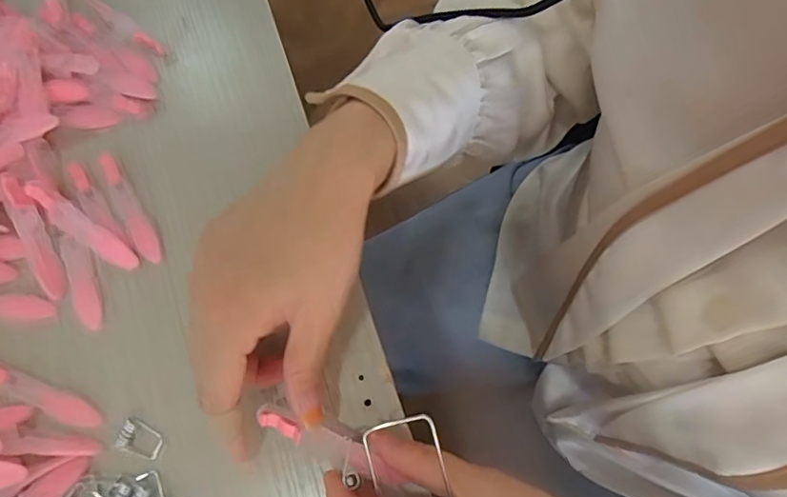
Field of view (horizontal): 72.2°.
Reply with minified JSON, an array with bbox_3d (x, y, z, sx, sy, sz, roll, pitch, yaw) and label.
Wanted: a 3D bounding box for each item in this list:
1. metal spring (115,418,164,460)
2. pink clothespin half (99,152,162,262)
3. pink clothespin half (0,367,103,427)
[{"bbox_3d":[-0.131,0.098,0.279,0.022,0.004,0.016,19,73,9],"label":"metal spring"},{"bbox_3d":[-0.156,-0.026,0.319,0.013,0.007,0.076,-27,72,-6],"label":"pink clothespin half"},{"bbox_3d":[-0.191,0.077,0.288,0.080,0.004,0.013,20,73,10],"label":"pink clothespin half"}]

